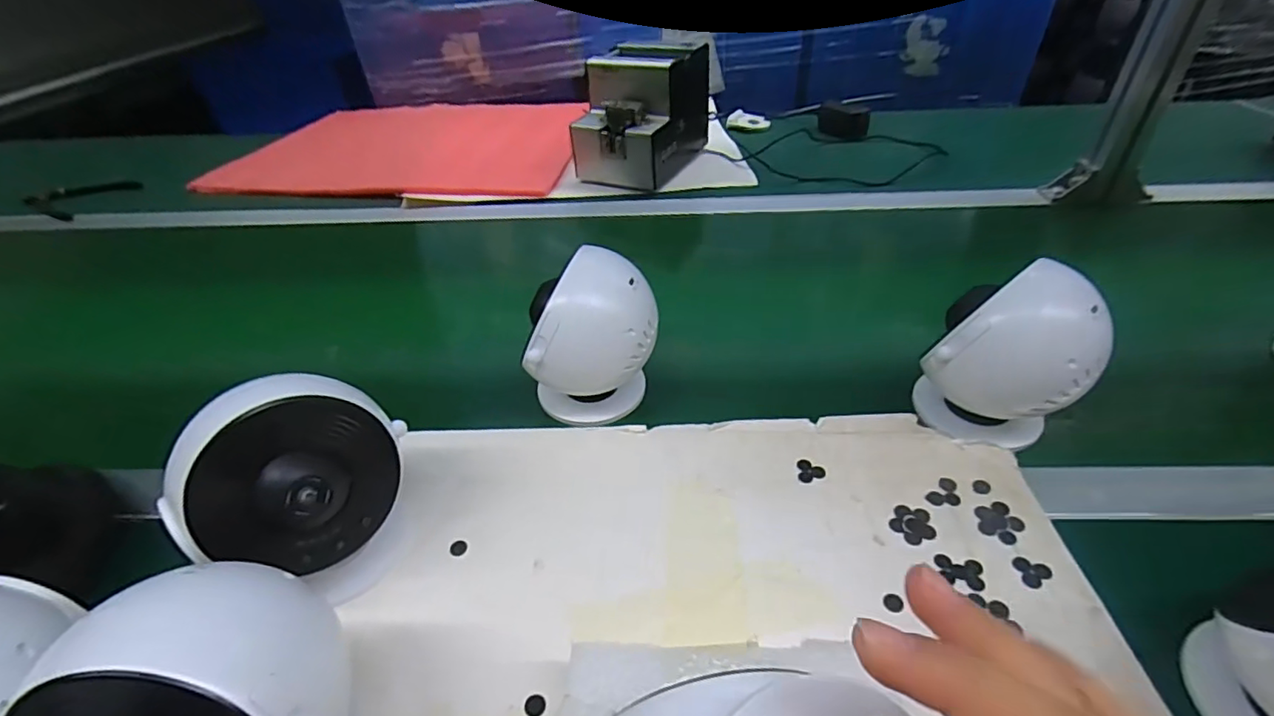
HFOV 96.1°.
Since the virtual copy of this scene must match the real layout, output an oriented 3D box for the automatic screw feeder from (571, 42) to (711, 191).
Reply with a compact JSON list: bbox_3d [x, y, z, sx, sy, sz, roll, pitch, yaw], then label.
[{"bbox_3d":[0.009,-0.343,0.805,0.125,0.137,0.184,18,43,24],"label":"automatic screw feeder"}]

